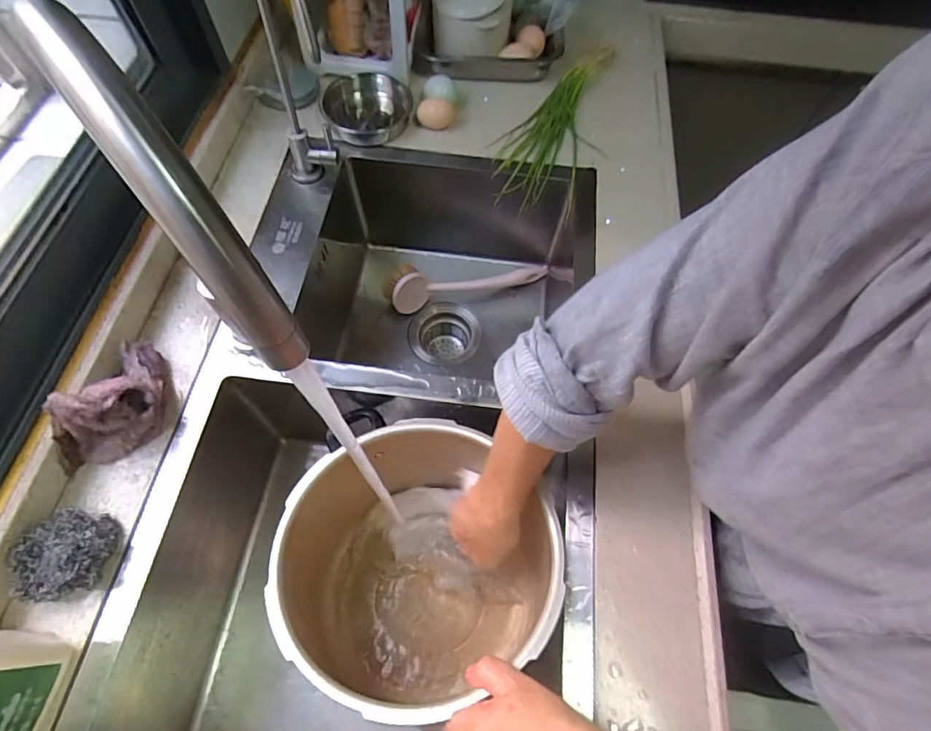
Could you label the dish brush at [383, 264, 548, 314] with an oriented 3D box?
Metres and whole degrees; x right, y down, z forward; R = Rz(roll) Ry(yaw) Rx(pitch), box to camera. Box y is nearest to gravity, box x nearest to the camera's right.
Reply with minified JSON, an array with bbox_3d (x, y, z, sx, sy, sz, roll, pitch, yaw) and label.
[{"bbox_3d":[0.001,-0.145,0.774,0.254,0.061,0.073,-14,64,-10],"label":"dish brush"}]

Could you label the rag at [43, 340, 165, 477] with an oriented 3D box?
[{"bbox_3d":[-0.320,0.033,0.459,0.064,0.074,0.131,17,63,6],"label":"rag"}]

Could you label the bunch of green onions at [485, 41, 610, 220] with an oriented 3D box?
[{"bbox_3d":[0.133,-0.347,0.711,0.120,0.058,0.323,22,63,8],"label":"bunch of green onions"}]

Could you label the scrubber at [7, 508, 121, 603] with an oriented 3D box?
[{"bbox_3d":[-0.335,0.159,0.418,0.064,0.031,0.070,5,62,-1],"label":"scrubber"}]

